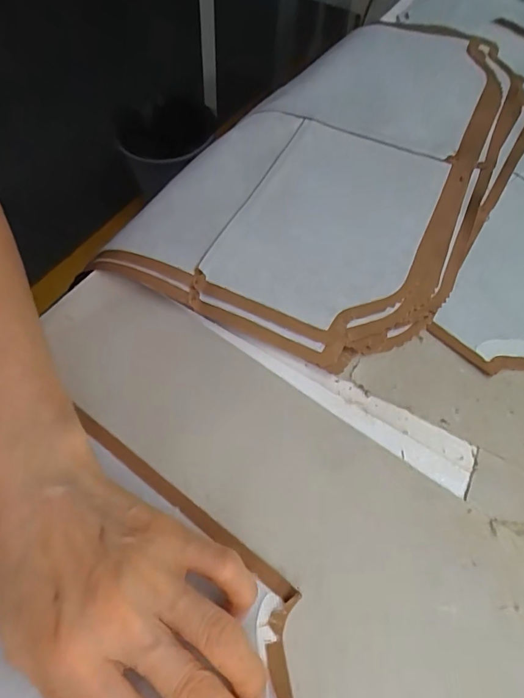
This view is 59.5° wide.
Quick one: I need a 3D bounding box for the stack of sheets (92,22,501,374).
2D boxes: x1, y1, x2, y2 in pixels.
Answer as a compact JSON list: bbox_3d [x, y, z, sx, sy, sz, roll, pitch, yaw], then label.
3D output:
[{"bbox_3d":[0.070,-0.181,0.390,0.209,0.018,0.421,23,60,10],"label":"stack of sheets"}]

